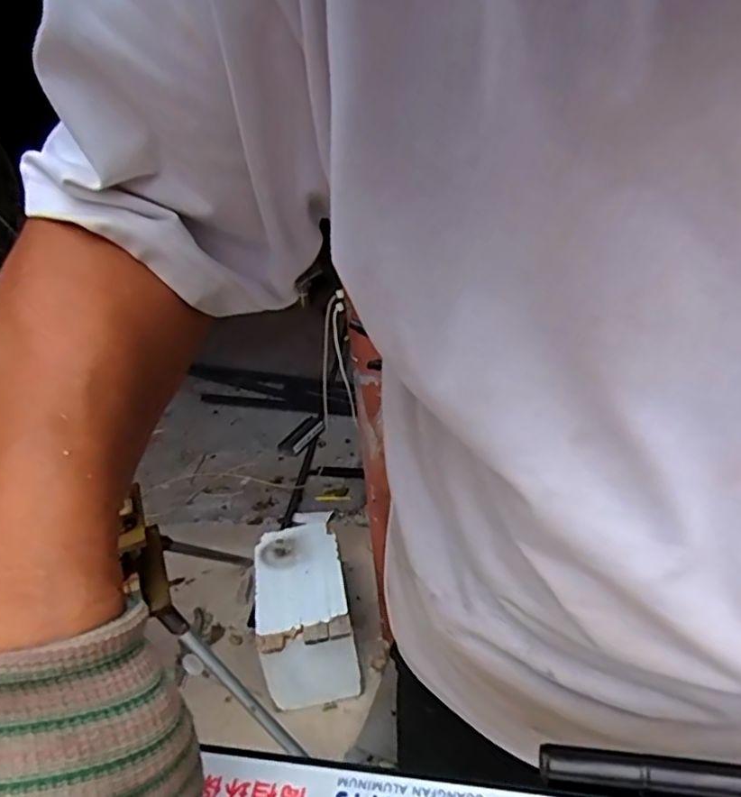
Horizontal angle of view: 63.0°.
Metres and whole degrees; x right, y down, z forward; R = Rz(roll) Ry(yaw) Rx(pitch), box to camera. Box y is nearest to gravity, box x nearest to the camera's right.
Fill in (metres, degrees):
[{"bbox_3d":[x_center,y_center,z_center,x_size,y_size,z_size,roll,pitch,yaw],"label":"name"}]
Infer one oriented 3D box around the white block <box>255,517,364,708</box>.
[{"bbox_3d":[-0.150,0.479,1.379,0.195,0.226,0.352,-8,31,-6],"label":"white block"}]

